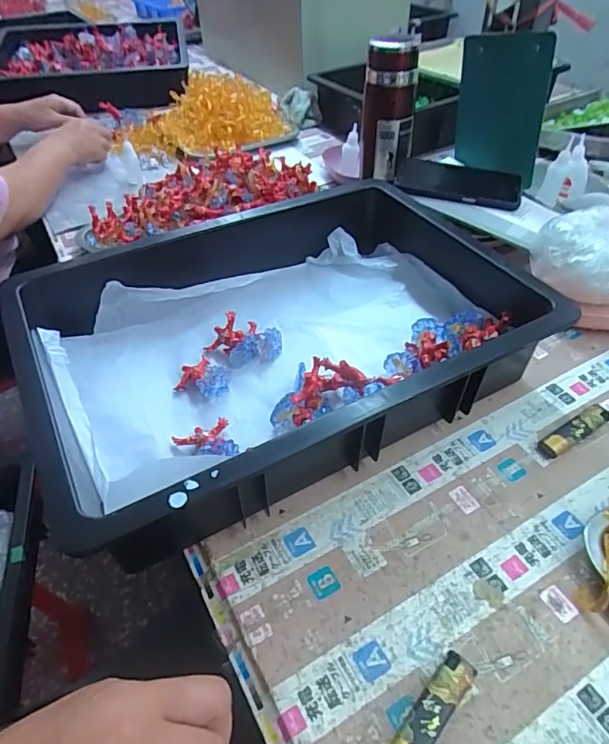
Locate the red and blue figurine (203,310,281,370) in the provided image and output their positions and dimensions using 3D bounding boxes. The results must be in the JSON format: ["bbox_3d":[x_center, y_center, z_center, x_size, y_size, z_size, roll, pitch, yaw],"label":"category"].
[{"bbox_3d":[-0.063,-0.034,0.524,0.061,0.036,0.059,34,56,30],"label":"red and blue figurine"}]

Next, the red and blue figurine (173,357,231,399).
[{"bbox_3d":[-0.101,0.005,0.491,0.051,0.026,0.044,32,55,28],"label":"red and blue figurine"}]

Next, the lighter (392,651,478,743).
[{"bbox_3d":[0.076,0.210,0.304,0.019,0.012,0.079,32,55,29],"label":"lighter"}]

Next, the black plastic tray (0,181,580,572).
[{"bbox_3d":[-0.028,-0.038,0.492,0.430,0.096,0.325,-23,49,-19],"label":"black plastic tray"}]

